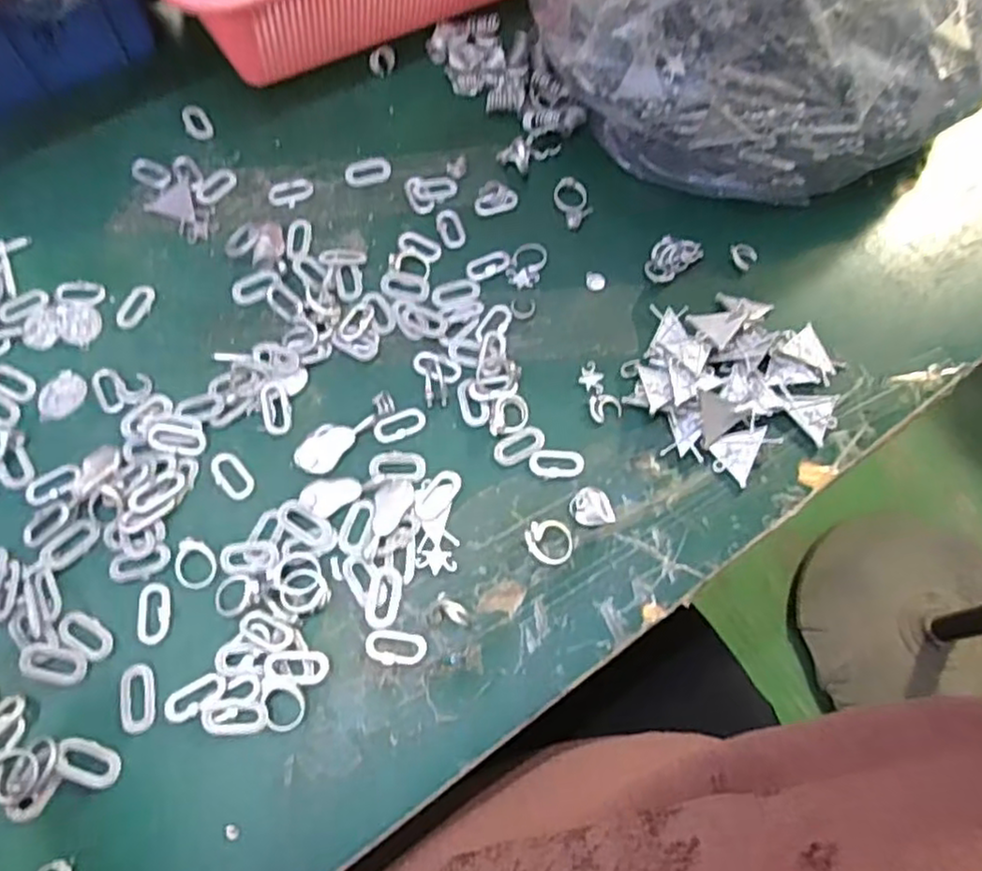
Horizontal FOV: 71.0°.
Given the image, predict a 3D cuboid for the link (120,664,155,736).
[{"bbox_3d":[-0.151,0.112,0.293,0.014,0.004,0.028,-14,68,-7],"label":"link"}]

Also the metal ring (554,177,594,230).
[{"bbox_3d":[0.048,-0.138,0.405,0.020,0.004,0.036,-14,68,-7],"label":"metal ring"}]

